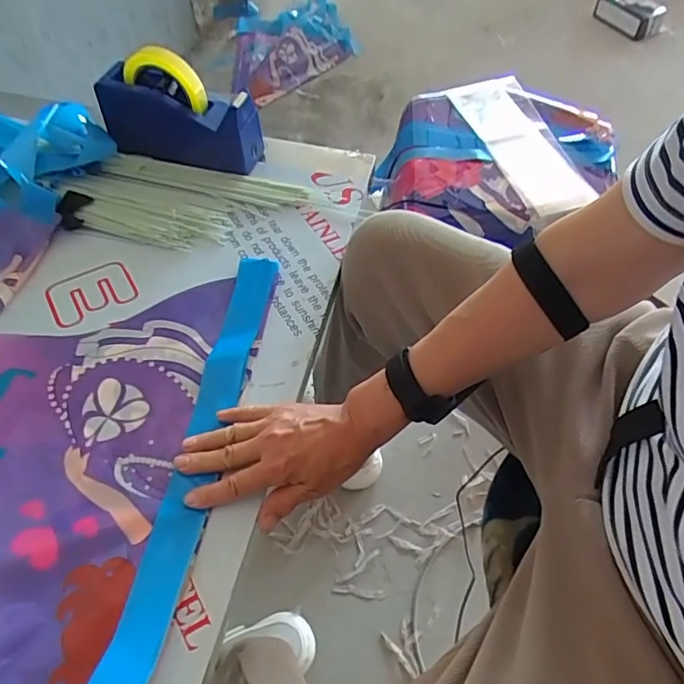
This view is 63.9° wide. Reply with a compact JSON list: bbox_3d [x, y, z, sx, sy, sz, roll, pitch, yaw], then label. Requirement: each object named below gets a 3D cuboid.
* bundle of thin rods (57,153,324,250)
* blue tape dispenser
[{"bbox_3d":[-0.195,-0.177,0.698,0.303,0.017,0.138,7,55,1],"label":"bundle of thin rods"},{"bbox_3d":[-0.206,-0.294,0.703,0.191,0.138,0.055,6,55,1],"label":"blue tape dispenser"}]

